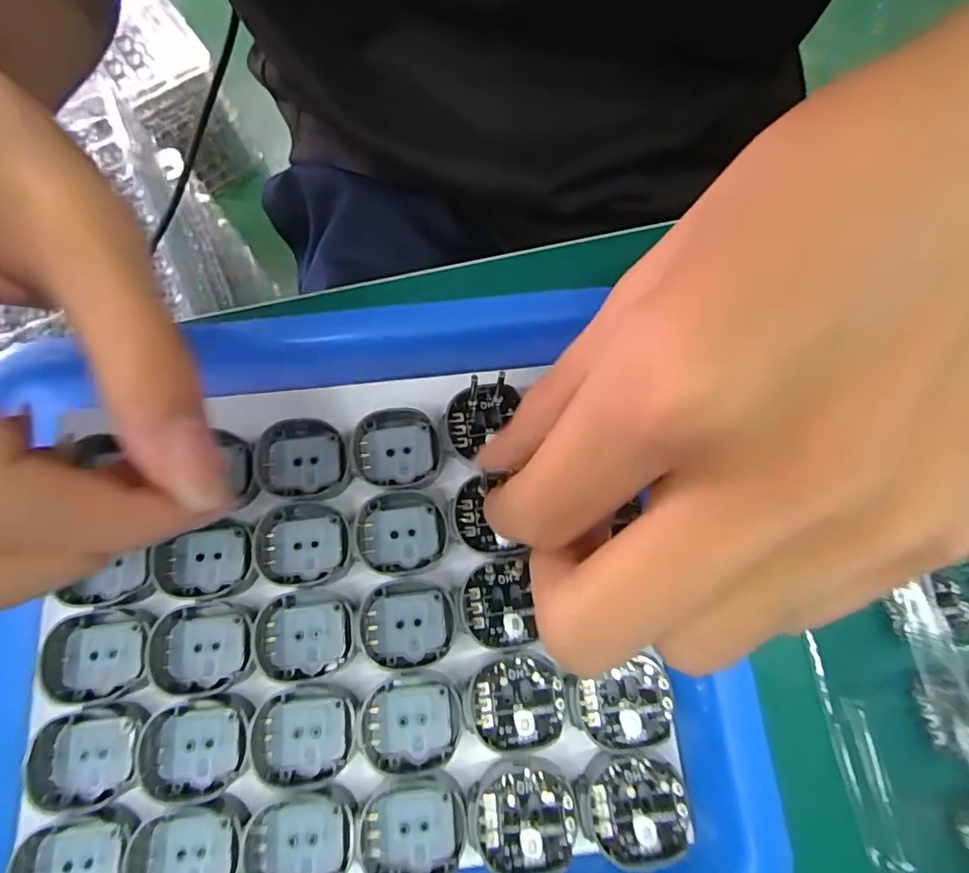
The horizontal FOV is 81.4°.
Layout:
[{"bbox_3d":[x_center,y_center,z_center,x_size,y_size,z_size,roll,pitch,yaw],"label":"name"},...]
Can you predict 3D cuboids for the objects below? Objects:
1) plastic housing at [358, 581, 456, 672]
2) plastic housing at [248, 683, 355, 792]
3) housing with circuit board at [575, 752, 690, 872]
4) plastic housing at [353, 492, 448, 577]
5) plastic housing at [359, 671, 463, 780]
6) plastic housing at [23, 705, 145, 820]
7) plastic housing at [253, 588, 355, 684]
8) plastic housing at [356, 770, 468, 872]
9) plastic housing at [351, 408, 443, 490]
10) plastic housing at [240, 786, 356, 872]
[{"bbox_3d":[-0.023,0.056,0.167,0.027,0.004,0.024,-1,75,0],"label":"plastic housing"},{"bbox_3d":[-0.052,0.084,0.158,0.028,0.005,0.025,-1,75,0],"label":"plastic housing"},{"bbox_3d":[0.039,0.098,0.148,0.028,0.007,0.024,1,75,0],"label":"housing with circuit board"},{"bbox_3d":[-0.026,0.030,0.173,0.028,0.004,0.025,-6,76,-2],"label":"plastic housing"},{"bbox_3d":[-0.021,0.081,0.159,0.028,0.004,0.026,1,75,0],"label":"plastic housing"},{"bbox_3d":[-0.112,0.089,0.155,0.028,0.006,0.025,-6,76,-2],"label":"plastic housing"},{"bbox_3d":[-0.053,0.058,0.165,0.028,0.004,0.025,-4,76,-1],"label":"plastic housing"},{"bbox_3d":[-0.019,0.105,0.149,0.028,0.006,0.025,-12,76,-3],"label":"plastic housing"},{"bbox_3d":[-0.028,0.003,0.180,0.028,0.004,0.026,7,76,2],"label":"plastic housing"},{"bbox_3d":[-0.049,0.108,0.148,0.029,0.007,0.025,-4,76,-1],"label":"plastic housing"}]

